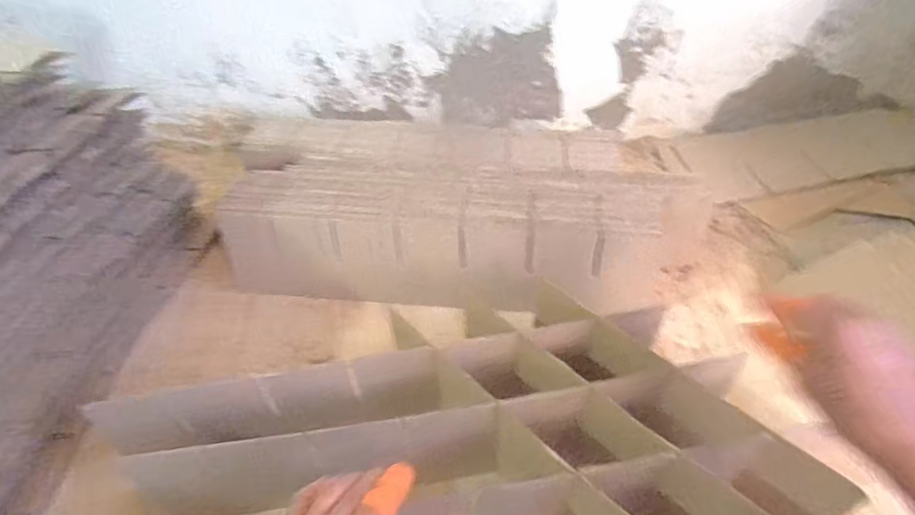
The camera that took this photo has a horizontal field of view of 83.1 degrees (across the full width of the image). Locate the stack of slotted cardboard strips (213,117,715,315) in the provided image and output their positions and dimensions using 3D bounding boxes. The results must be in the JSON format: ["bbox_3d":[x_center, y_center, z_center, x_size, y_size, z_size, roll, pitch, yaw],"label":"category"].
[{"bbox_3d":[0.011,-0.066,0.733,0.641,0.122,0.262,5,46,8],"label":"stack of slotted cardboard strips"}]

